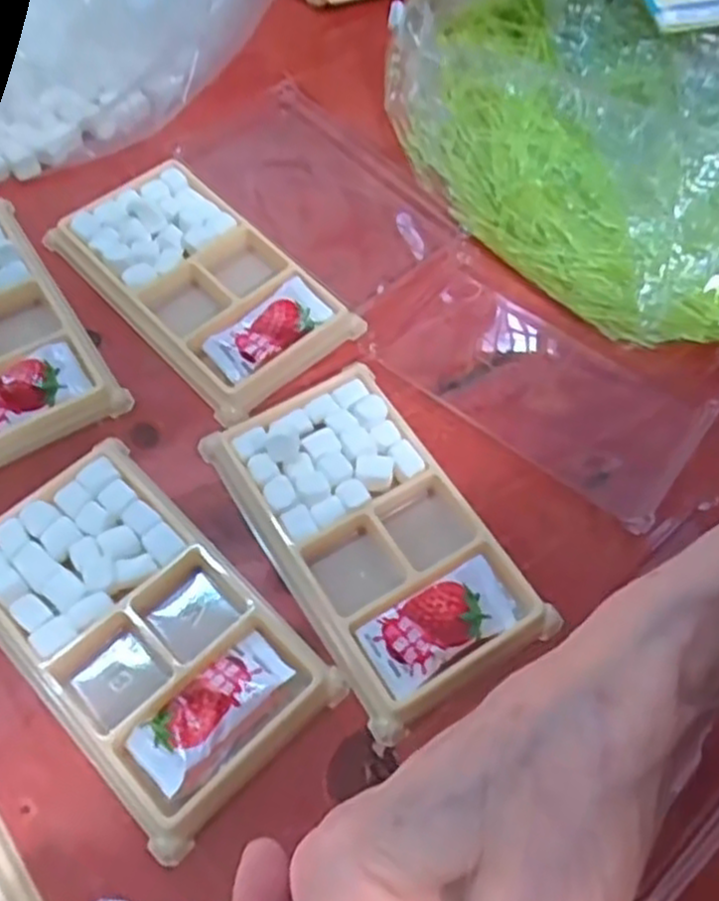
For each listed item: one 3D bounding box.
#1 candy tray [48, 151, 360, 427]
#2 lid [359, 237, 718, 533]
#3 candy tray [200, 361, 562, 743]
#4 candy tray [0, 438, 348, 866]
[{"bbox_3d":[-0.071,-0.078,0.347,0.129,0.012,0.073,42,67,18],"label":"candy tray"},{"bbox_3d":[0.077,-0.035,0.341,0.148,0.009,0.083,35,65,15],"label":"lid"},{"bbox_3d":[0.005,0.028,0.296,0.079,0.011,0.137,-28,67,-17],"label":"candy tray"},{"bbox_3d":[-0.077,0.061,0.272,0.131,0.014,0.078,42,67,18],"label":"candy tray"}]

